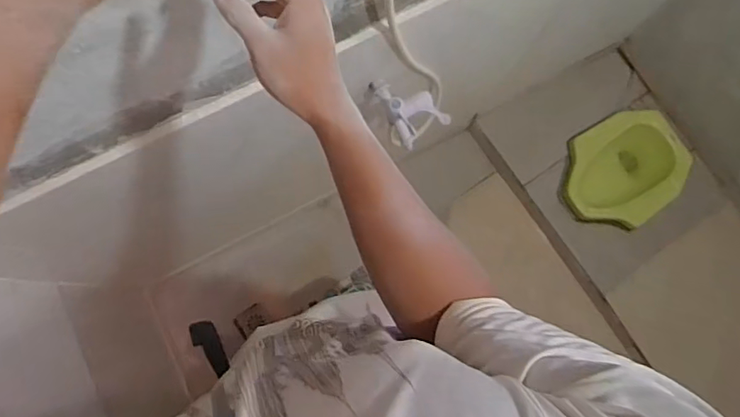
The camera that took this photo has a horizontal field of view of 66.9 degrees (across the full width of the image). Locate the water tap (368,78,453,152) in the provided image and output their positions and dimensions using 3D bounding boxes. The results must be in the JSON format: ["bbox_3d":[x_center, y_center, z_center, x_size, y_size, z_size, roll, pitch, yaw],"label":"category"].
[{"bbox_3d":[0.074,-0.205,1.102,0.104,0.100,0.147,-34,85,-9],"label":"water tap"}]

